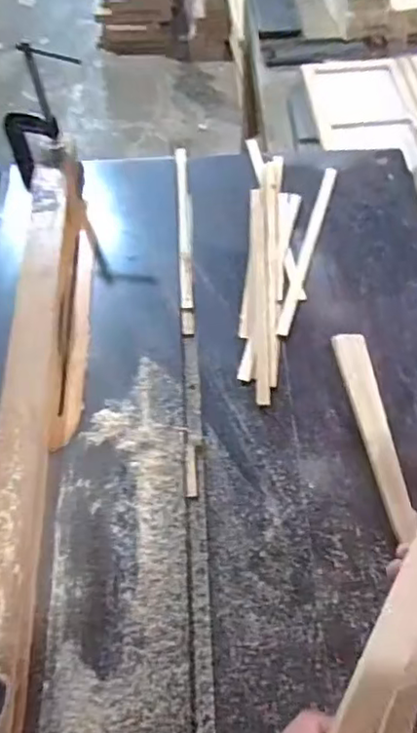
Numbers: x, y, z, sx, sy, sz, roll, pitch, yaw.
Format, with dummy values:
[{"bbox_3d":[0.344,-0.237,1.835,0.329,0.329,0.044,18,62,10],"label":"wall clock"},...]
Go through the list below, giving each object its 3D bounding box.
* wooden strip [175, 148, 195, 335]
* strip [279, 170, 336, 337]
[{"bbox_3d":[-0.031,-0.188,0.848,0.020,0.014,0.350,-4,58,0],"label":"wooden strip"},{"bbox_3d":[0.134,-0.165,0.821,0.016,0.012,0.309,14,59,10],"label":"strip"}]

